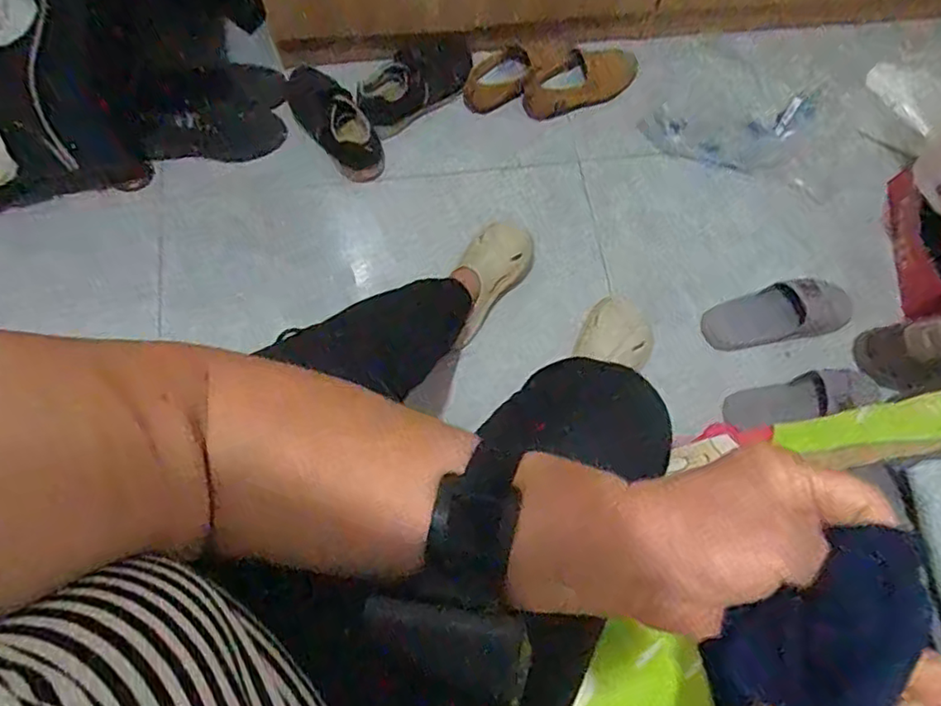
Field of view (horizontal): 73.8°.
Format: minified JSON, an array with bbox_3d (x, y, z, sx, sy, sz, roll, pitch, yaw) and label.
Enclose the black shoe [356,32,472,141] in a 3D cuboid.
[{"bbox_3d":[-0.107,-0.514,1.207,0.235,0.095,0.088,-39,76,-15],"label":"black shoe"}]

